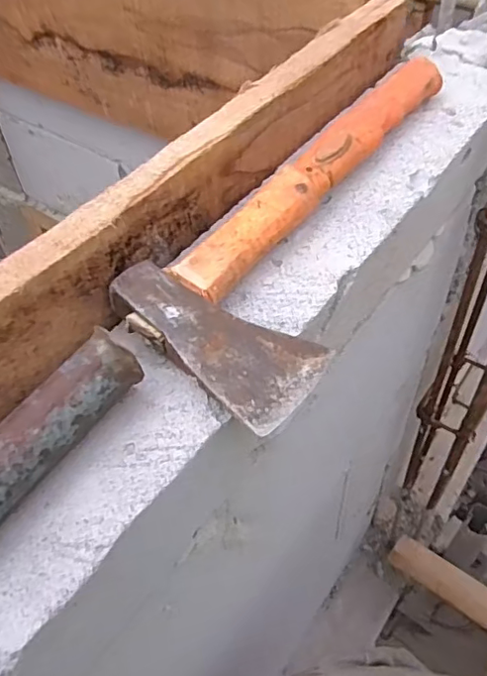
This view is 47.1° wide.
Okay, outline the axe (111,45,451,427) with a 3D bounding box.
[{"bbox_3d":[0.044,-0.068,0.278,0.087,0.022,0.250,27,57,23],"label":"axe"}]

